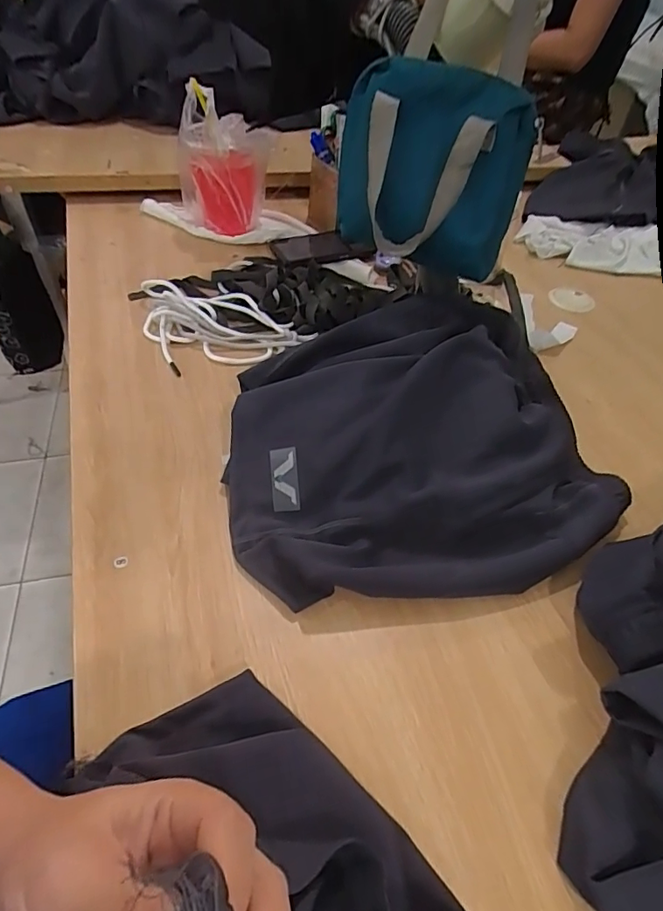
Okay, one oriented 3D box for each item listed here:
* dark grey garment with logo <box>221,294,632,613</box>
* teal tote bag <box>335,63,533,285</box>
[{"bbox_3d":[0.083,-0.025,0.487,0.360,0.095,0.317,-6,49,-9],"label":"dark grey garment with logo"},{"bbox_3d":[0.098,-0.292,0.526,0.184,0.167,0.080,9,49,5],"label":"teal tote bag"}]

